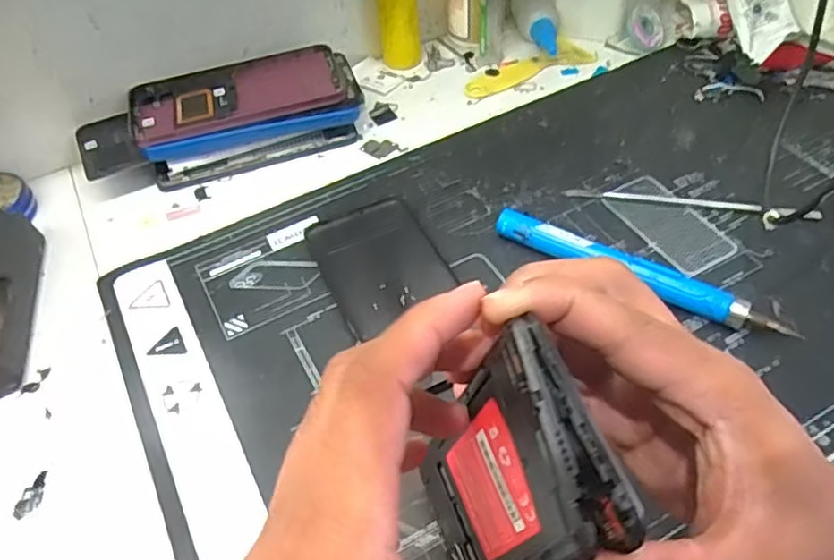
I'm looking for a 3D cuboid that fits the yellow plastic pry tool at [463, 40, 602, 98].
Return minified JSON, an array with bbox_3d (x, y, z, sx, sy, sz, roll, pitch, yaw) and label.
[{"bbox_3d":[0.100,-0.195,0.585,0.127,0.006,0.039,-22,52,-14],"label":"yellow plastic pry tool"}]

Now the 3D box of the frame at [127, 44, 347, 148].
[{"bbox_3d":[-0.145,-0.153,0.523,0.170,0.008,0.082,-15,50,-8],"label":"frame"}]

